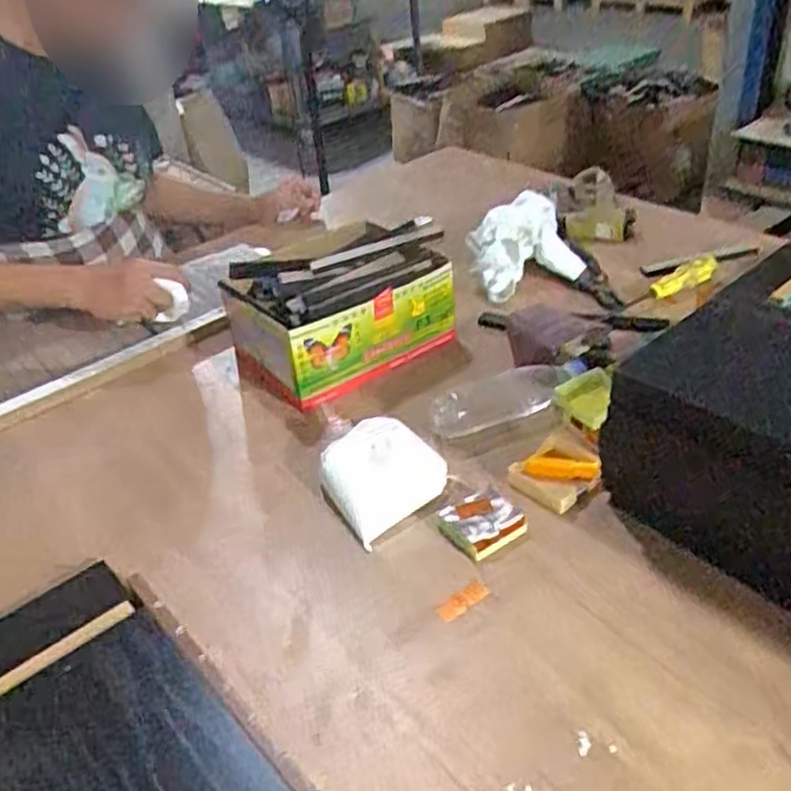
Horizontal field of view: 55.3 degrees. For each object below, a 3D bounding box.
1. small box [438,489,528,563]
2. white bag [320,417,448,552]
[{"bbox_3d":[0.082,0.120,0.719,0.068,0.013,0.066,-27,40,-26],"label":"small box"},{"bbox_3d":[-0.022,0.076,0.767,0.117,0.046,0.115,-31,42,-30],"label":"white bag"}]

